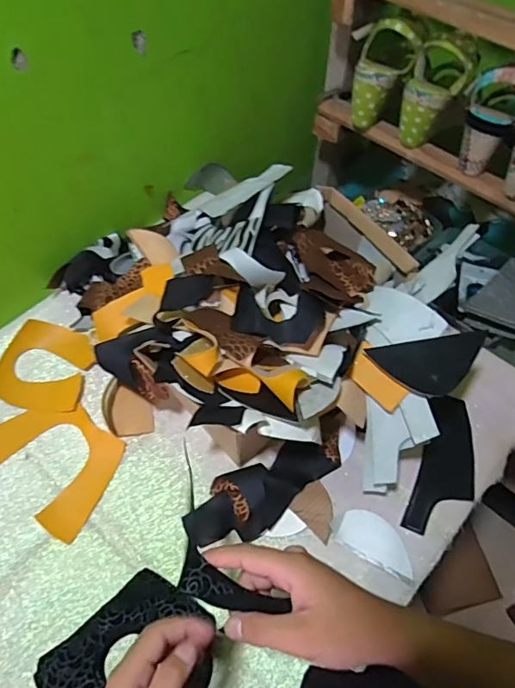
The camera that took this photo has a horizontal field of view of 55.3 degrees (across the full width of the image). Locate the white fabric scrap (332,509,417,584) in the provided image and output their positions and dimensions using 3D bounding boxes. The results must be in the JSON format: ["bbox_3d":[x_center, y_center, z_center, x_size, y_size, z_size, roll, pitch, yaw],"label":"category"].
[{"bbox_3d":[0.130,0.216,0.542,0.095,0.004,0.048,27,60,14],"label":"white fabric scrap"}]

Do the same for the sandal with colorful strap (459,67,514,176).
[{"bbox_3d":[0.313,-0.300,0.662,0.079,0.127,0.074,28,60,15],"label":"sandal with colorful strap"}]

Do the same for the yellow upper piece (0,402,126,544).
[{"bbox_3d":[-0.235,0.131,0.579,0.167,0.008,0.115,35,62,19],"label":"yellow upper piece"}]

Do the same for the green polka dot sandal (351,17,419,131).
[{"bbox_3d":[0.172,-0.395,0.721,0.085,0.149,0.066,34,32,18],"label":"green polka dot sandal"}]

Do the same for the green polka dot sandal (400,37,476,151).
[{"bbox_3d":[0.241,-0.353,0.693,0.080,0.143,0.058,40,31,21],"label":"green polka dot sandal"}]

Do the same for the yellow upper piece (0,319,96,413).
[{"bbox_3d":[-0.274,0.027,0.637,0.114,0.023,0.113,12,57,5],"label":"yellow upper piece"}]

